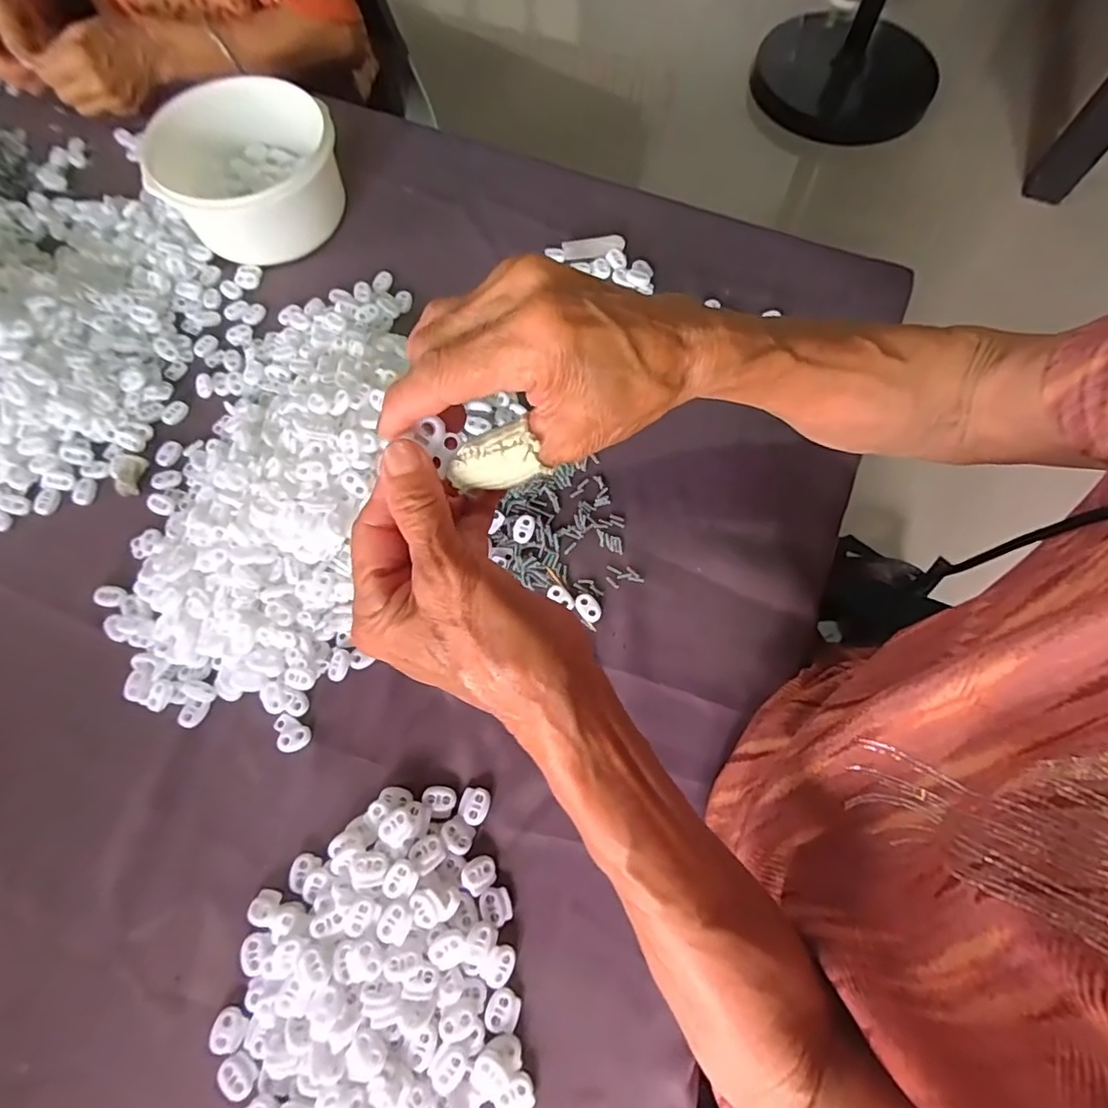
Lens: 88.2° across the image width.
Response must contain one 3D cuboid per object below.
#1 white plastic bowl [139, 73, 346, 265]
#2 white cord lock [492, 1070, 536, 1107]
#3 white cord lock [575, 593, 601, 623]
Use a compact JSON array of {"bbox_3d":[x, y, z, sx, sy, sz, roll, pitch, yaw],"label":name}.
[{"bbox_3d":[-0.274,-0.347,0.523,0.156,0.074,0.145,0,70,0],"label":"white plastic bowl"},{"bbox_3d":[-0.023,0.310,0.326,0.022,0.008,0.019,-22,71,-8],"label":"white cord lock"},{"bbox_3d":[0.026,0.040,0.429,0.015,0.004,0.023,-35,73,-12],"label":"white cord lock"}]

